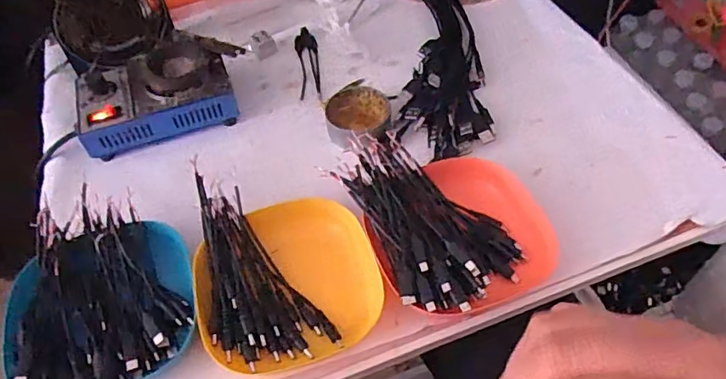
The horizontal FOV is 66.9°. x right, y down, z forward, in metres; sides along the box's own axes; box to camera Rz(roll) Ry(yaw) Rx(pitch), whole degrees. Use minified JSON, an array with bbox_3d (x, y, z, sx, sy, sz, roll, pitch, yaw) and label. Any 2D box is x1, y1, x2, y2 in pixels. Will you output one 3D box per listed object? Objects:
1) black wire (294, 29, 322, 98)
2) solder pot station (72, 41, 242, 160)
[{"bbox_3d":[-0.063,-0.146,0.629,0.025,0.009,0.113,-9,53,-3],"label":"black wire"},{"bbox_3d":[-0.211,-0.094,0.561,0.151,0.064,0.095,-15,54,-8],"label":"solder pot station"}]

